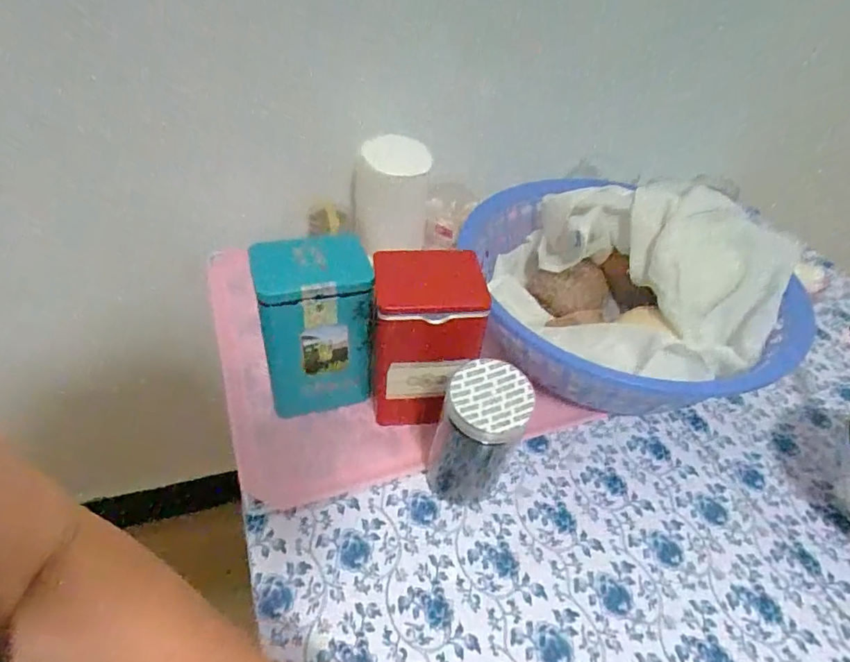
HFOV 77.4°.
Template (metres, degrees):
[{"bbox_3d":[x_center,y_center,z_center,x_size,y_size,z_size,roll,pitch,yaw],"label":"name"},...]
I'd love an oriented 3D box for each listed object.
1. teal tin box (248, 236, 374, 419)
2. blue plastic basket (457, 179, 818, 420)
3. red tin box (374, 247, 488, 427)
[{"bbox_3d":[-0.089,0.003,0.438,0.081,0.147,0.059,-6,45,-13],"label":"teal tin box"},{"bbox_3d":[0.193,-0.033,0.508,0.274,0.134,0.248,2,44,-4],"label":"blue plastic basket"},{"bbox_3d":[-0.002,0.012,0.436,0.079,0.146,0.071,1,44,-6],"label":"red tin box"}]

